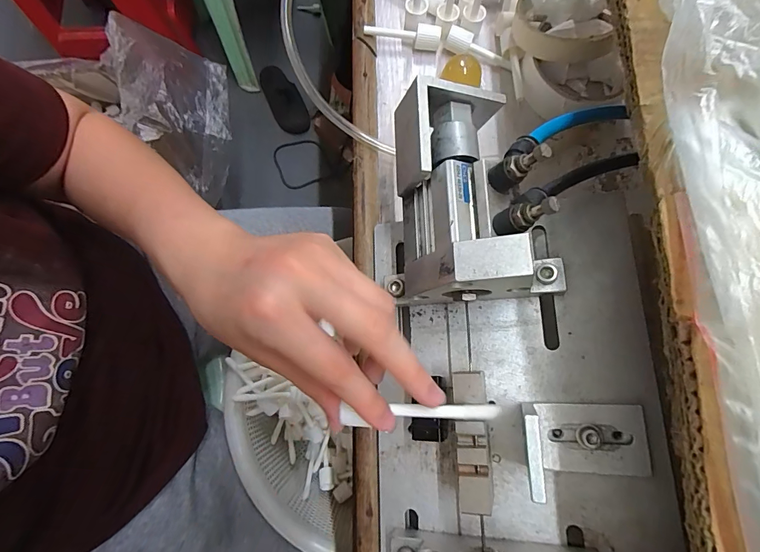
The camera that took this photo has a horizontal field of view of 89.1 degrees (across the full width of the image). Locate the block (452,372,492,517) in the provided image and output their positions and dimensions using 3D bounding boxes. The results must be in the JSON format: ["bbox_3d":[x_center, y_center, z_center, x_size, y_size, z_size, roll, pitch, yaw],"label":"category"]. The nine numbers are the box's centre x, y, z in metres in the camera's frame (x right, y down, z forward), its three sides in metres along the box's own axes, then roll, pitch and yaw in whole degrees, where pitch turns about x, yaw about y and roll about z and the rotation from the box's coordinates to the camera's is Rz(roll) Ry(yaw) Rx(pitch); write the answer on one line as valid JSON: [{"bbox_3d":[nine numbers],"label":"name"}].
[{"bbox_3d":[0.048,0.086,0.203,0.016,0.009,0.068,-1,77,1],"label":"block"}]

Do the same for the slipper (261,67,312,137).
[{"bbox_3d":[-0.276,-0.505,1.113,0.091,0.067,0.210,-28,78,-5],"label":"slipper"}]

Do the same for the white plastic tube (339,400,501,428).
[{"bbox_3d":[0.021,0.072,0.200,0.079,0.007,0.010,-4,77,4],"label":"white plastic tube"}]

